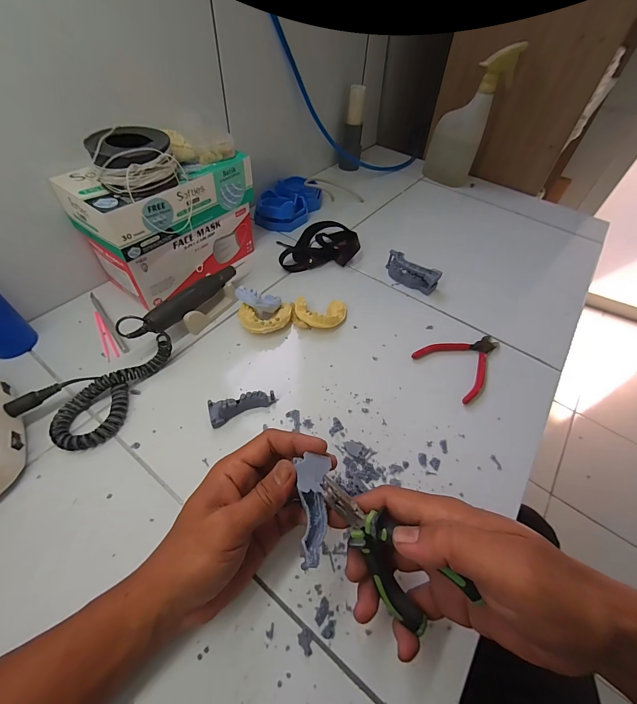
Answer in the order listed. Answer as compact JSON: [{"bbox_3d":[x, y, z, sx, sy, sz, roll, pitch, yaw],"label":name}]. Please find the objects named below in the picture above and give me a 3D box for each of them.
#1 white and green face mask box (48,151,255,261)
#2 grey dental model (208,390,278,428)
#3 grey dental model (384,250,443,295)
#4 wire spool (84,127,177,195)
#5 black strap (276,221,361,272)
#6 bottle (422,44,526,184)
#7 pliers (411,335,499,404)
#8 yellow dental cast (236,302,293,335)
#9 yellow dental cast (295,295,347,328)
[{"bbox_3d":[-0.202,-0.208,0.416,0.108,0.061,0.215,32,57,19],"label":"white and green face mask box"},{"bbox_3d":[-0.082,0.059,0.349,0.071,0.025,0.023,-11,54,-12],"label":"grey dental model"},{"bbox_3d":[0.146,-0.126,0.506,0.088,0.033,0.029,32,57,19],"label":"grey dental model"},{"bbox_3d":[-0.200,-0.209,0.349,0.079,0.047,0.066,-22,57,-20],"label":"wire spool"},{"bbox_3d":[-0.003,-0.189,0.545,0.130,0.031,0.107,-7,54,-10],"label":"black strap"},{"bbox_3d":[0.314,-0.490,0.686,0.114,0.232,0.065,19,54,10],"label":"bottle"},{"bbox_3d":[0.192,0.006,0.419,0.111,0.008,0.088,-31,61,-25],"label":"pliers"},{"bbox_3d":[-0.071,-0.045,0.428,0.071,0.033,0.045,-7,54,-10],"label":"yellow dental cast"},{"bbox_3d":[0.006,-0.055,0.443,0.071,0.026,0.053,-8,54,-10],"label":"yellow dental cast"}]

